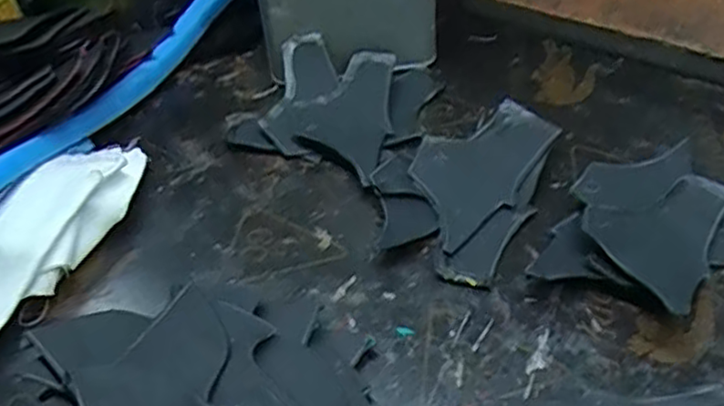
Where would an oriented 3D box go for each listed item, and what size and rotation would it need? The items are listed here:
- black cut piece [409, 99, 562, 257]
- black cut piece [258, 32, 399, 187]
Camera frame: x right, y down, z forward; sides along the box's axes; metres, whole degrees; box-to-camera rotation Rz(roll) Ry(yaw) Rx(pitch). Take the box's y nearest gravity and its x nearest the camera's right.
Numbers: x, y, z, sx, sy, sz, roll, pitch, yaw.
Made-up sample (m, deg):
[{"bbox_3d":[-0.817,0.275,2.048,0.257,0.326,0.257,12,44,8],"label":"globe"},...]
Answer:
[{"bbox_3d":[0.087,-0.028,0.516,0.136,0.009,0.079,-38,59,-21],"label":"black cut piece"},{"bbox_3d":[-0.024,-0.083,0.574,0.102,0.030,0.137,13,58,6],"label":"black cut piece"}]

